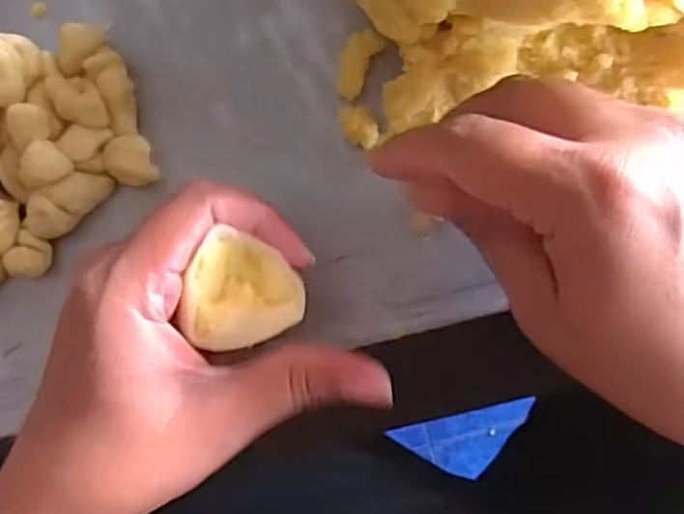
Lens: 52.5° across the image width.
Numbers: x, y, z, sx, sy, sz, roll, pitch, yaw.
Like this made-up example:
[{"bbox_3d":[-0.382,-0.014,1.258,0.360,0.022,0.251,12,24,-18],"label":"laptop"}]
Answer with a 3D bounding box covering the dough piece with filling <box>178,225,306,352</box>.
[{"bbox_3d":[-0.036,0.015,0.246,0.041,0.025,0.037,28,77,-18],"label":"dough piece with filling"}]

